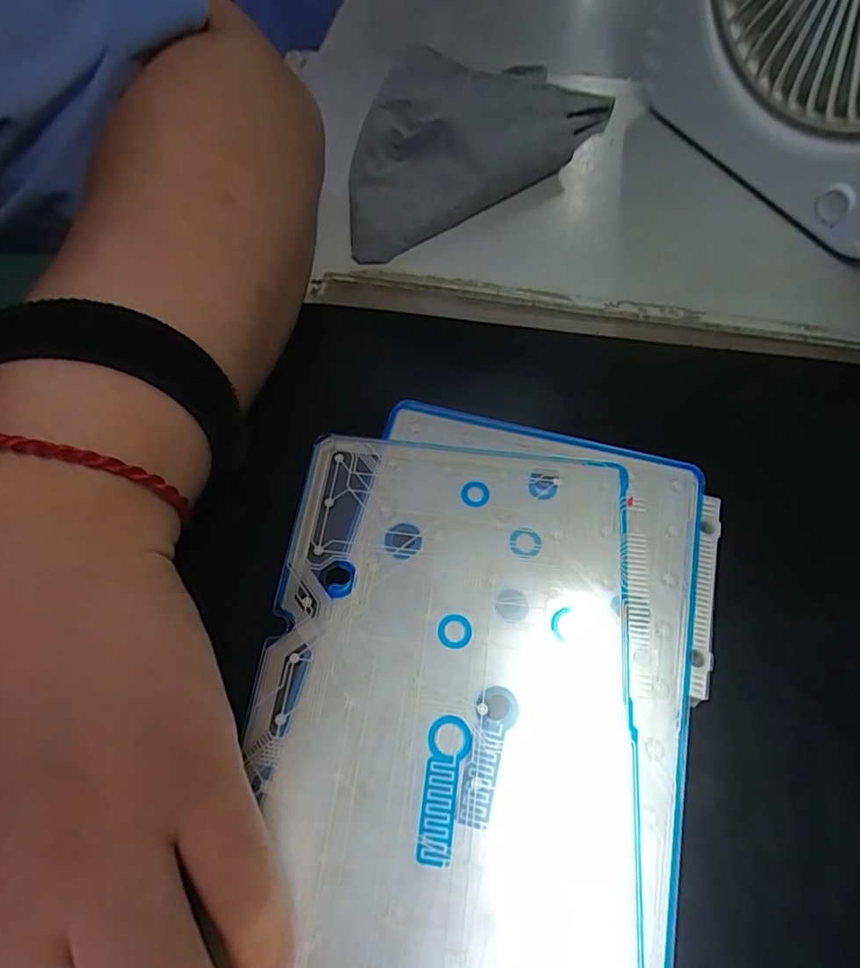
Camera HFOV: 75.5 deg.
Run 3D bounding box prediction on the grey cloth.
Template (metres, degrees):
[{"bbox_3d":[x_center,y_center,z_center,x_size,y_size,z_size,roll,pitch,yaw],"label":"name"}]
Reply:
[{"bbox_3d":[0.029,-0.193,0.319,0.131,0.024,0.167,11,65,5],"label":"grey cloth"}]

